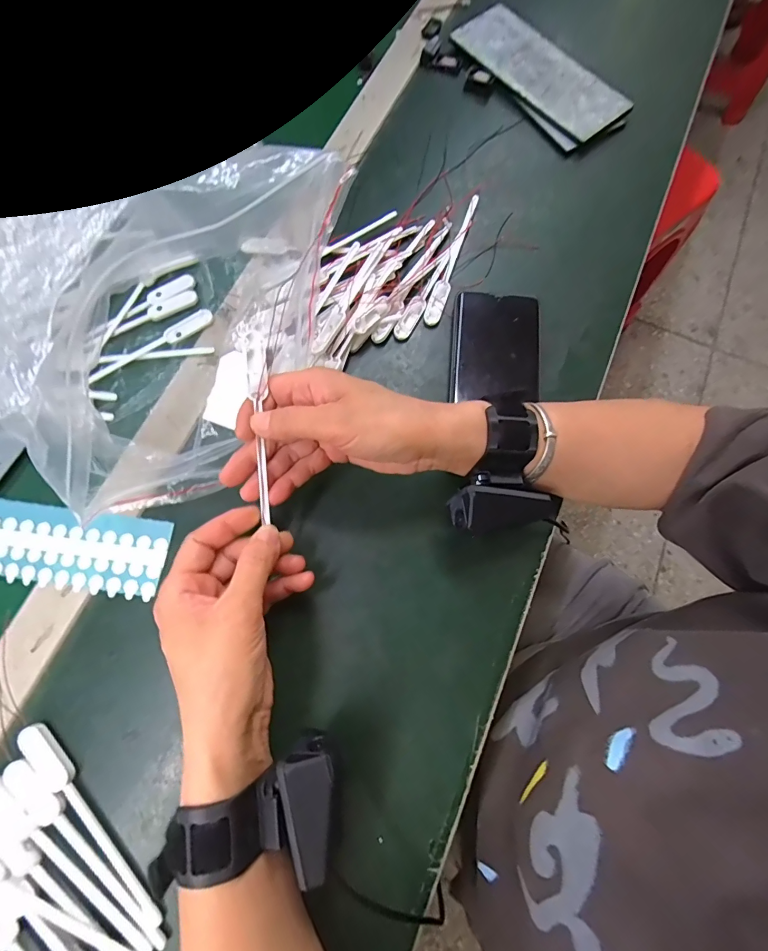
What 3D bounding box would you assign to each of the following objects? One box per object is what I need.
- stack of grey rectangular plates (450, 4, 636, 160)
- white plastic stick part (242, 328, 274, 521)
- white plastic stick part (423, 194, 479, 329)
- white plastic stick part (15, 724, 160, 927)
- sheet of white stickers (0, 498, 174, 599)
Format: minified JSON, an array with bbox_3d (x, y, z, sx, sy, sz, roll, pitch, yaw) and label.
[{"bbox_3d":[0.168,-0.438,0.456,0.088,0.016,0.209,-34,78,-10],"label":"stack of grey rectangular plates"},{"bbox_3d":[-0.082,-0.032,0.277,0.015,0.004,0.127,-4,91,-3],"label":"white plastic stick part"},{"bbox_3d":[0.065,-0.204,0.389,0.015,0.005,0.143,19,75,3],"label":"white plastic stick part"},{"bbox_3d":[-0.187,0.221,0.265,0.014,0.007,0.145,-41,80,-12],"label":"white plastic stick part"},{"bbox_3d":[-0.355,0.040,0.323,0.376,0.008,0.060,8,75,0],"label":"sheet of white stickers"}]

